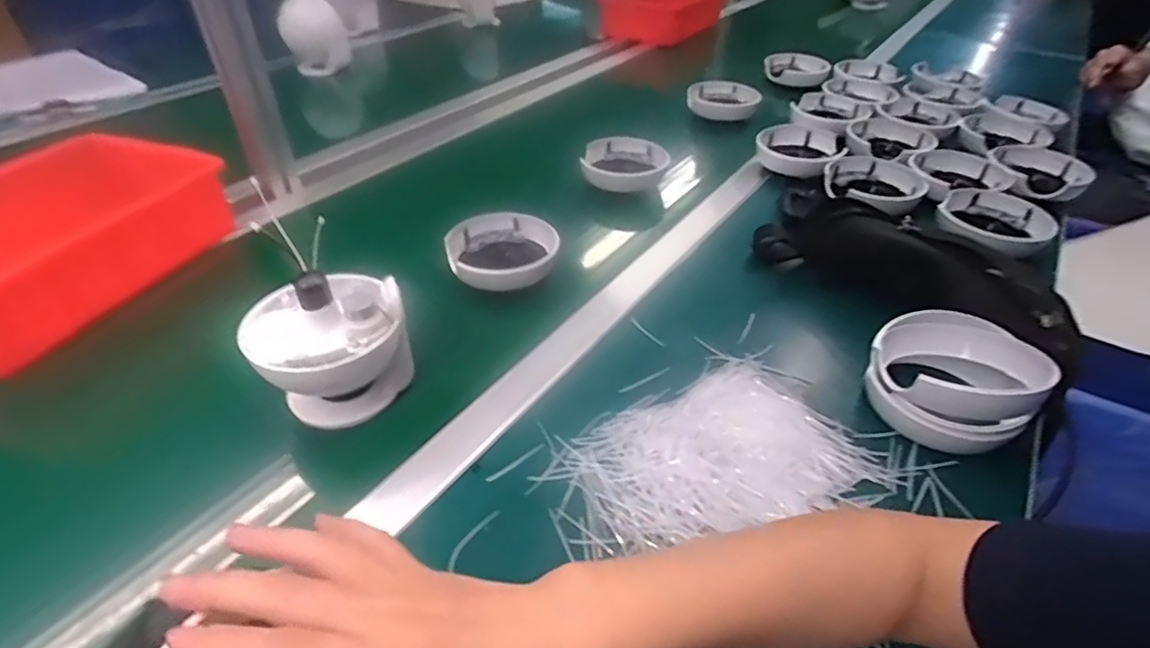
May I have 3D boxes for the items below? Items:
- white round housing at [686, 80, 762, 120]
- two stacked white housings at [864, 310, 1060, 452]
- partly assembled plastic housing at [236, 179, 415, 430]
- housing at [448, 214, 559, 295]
[{"bbox_3d":[0.254,-0.388,1.023,0.119,0.036,0.119,1,40,-1],"label":"white round housing"},{"bbox_3d":[0.301,0.039,0.480,0.109,0.071,0.116,18,43,19],"label":"two stacked white housings"},{"bbox_3d":[-0.200,-0.002,0.470,0.112,0.156,0.097,-23,46,-26],"label":"partly assembled plastic housing"},{"bbox_3d":[-0.078,-0.072,0.638,0.116,0.037,0.116,1,40,-1],"label":"housing"}]

